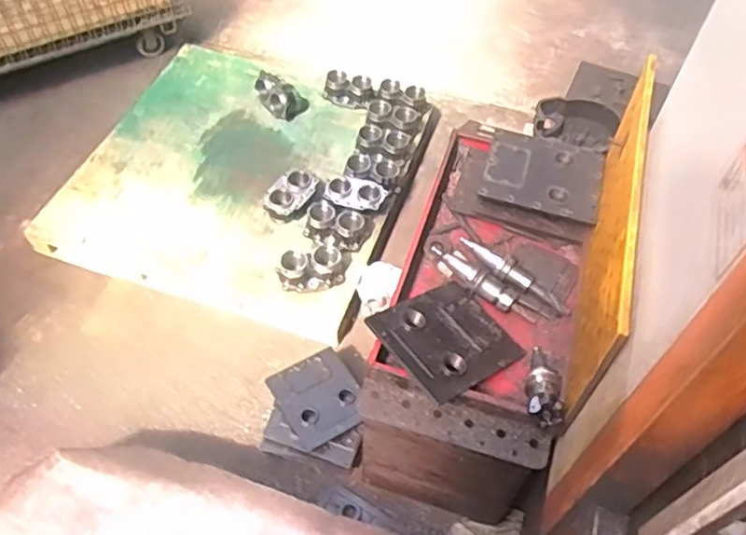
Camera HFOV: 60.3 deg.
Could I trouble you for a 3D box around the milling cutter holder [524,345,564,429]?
[{"bbox_3d":[0.308,0.210,1.155,0.068,0.069,0.191,13,29,7],"label":"milling cutter holder"}]

